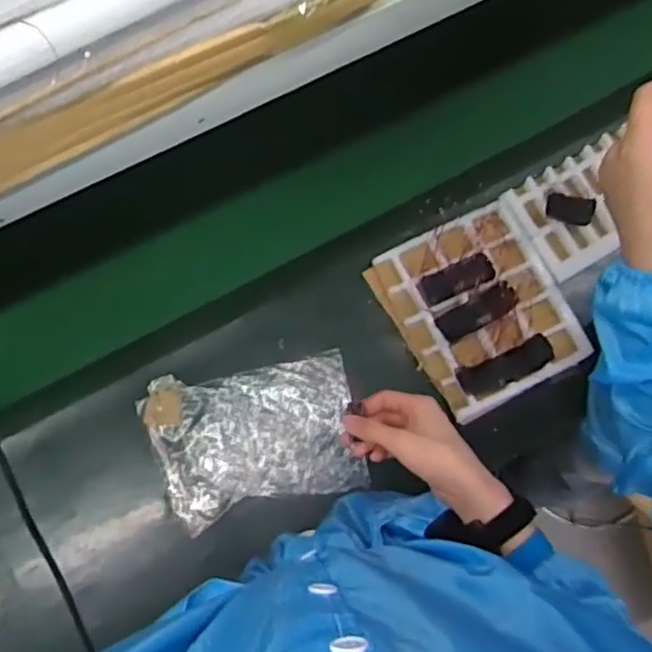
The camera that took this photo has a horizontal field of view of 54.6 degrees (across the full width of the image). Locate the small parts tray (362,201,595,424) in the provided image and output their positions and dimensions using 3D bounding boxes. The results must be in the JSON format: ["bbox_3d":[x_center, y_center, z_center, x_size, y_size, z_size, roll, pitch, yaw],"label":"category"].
[{"bbox_3d":[0.212,-0.024,0.875,0.225,0.044,0.253,-26,78,-6],"label":"small parts tray"}]

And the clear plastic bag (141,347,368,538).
[{"bbox_3d":[-0.094,0.148,0.859,0.269,0.014,0.197,-16,77,-4],"label":"clear plastic bag"}]

